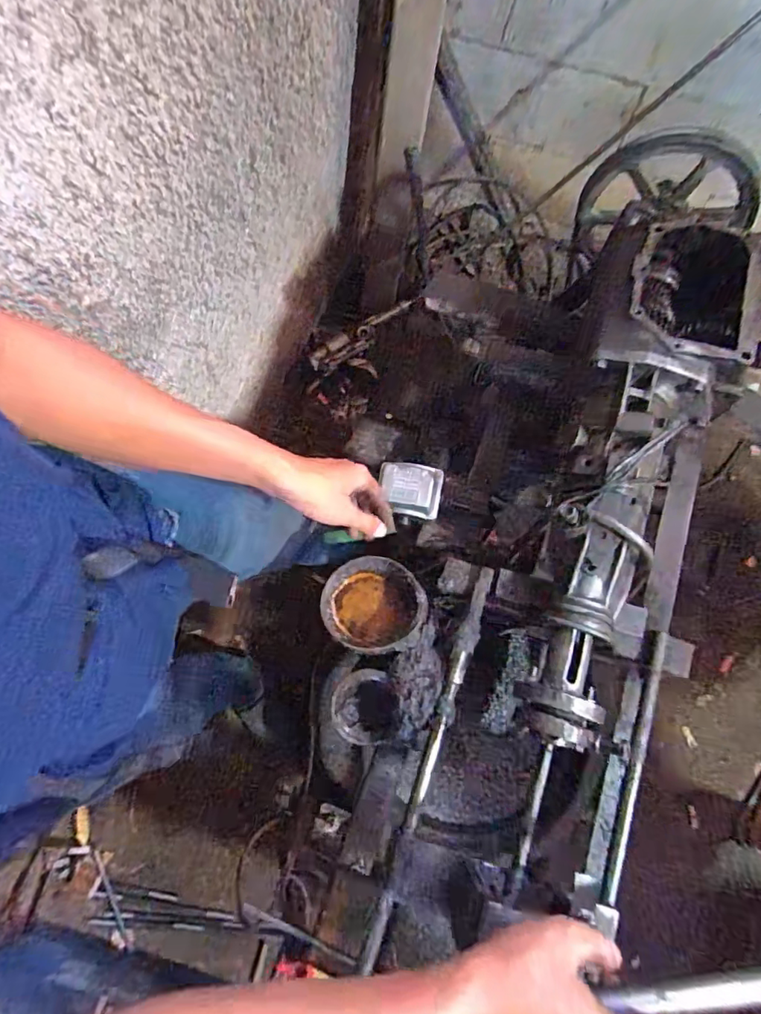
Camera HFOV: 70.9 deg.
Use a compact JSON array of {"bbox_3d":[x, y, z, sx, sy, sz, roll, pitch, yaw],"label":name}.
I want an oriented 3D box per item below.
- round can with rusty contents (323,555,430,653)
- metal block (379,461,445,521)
[{"bbox_3d":[-0.009,0.120,0.658,0.130,0.047,0.118,7,71,2],"label":"round can with rusty contents"},{"bbox_3d":[0.041,-0.026,0.722,0.085,0.020,0.072,10,71,3],"label":"metal block"}]

